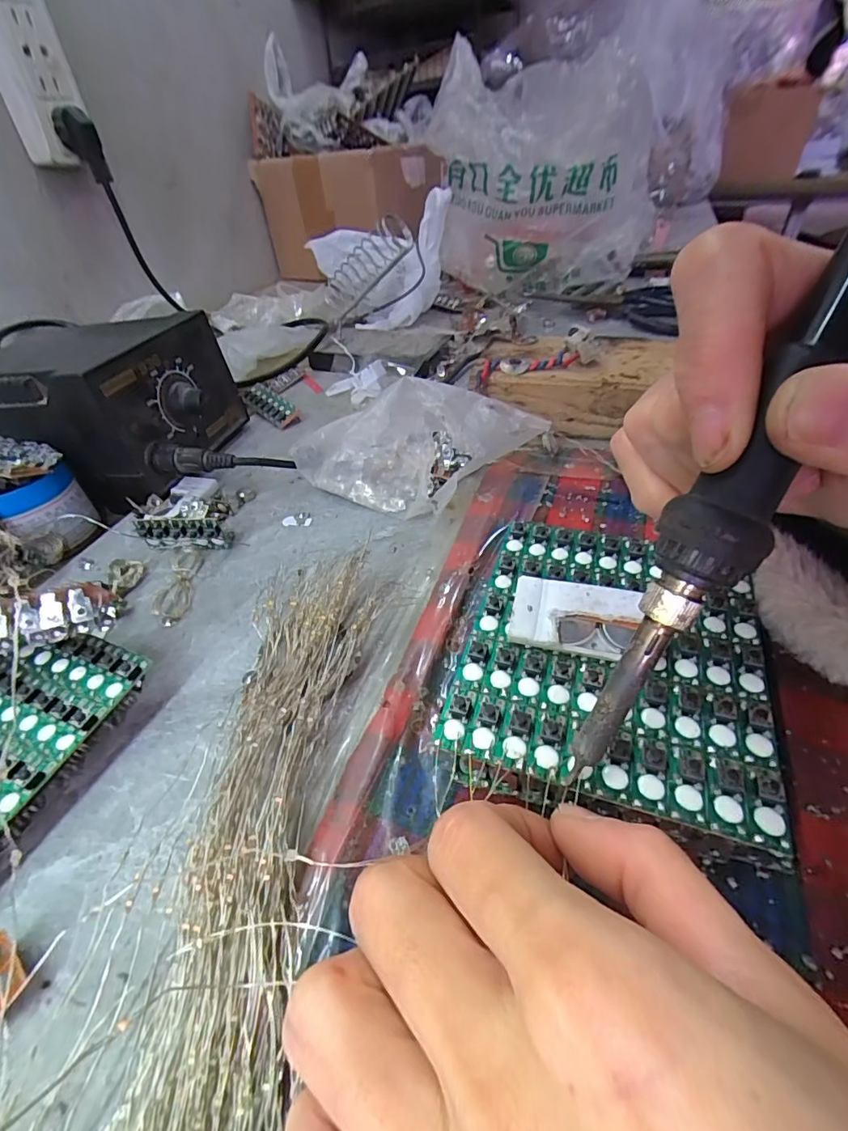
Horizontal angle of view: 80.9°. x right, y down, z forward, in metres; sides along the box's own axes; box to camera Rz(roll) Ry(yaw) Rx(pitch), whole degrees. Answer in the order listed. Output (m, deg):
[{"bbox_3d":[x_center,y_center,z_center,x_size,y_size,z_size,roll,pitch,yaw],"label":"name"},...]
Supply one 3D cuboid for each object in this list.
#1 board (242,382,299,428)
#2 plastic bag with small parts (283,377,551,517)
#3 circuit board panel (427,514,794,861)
[{"bbox_3d":[-0.124,-0.129,0.400,0.025,0.011,0.068,-27,47,-23],"label":"board"},{"bbox_3d":[-0.010,-0.067,0.285,0.143,0.058,0.051,-8,41,17],"label":"plastic bag with small parts"},{"bbox_3d":[0.065,0.026,0.172,0.093,0.006,0.107,11,45,16],"label":"circuit board panel"}]

